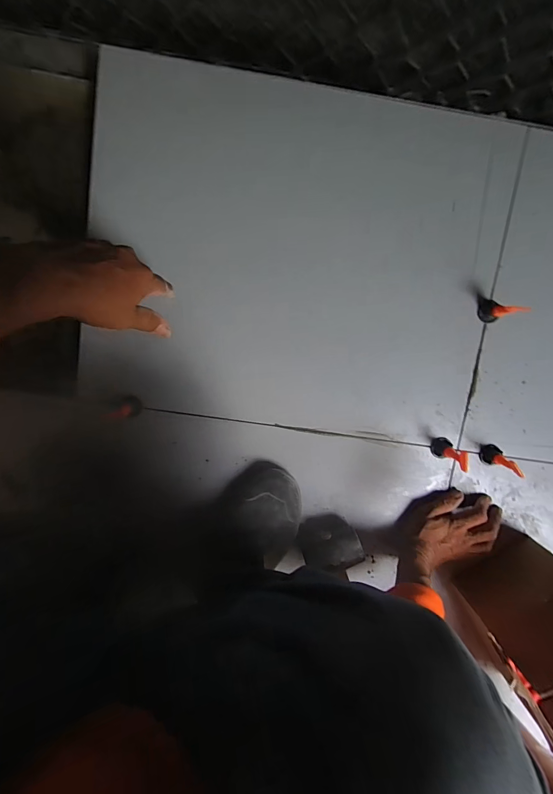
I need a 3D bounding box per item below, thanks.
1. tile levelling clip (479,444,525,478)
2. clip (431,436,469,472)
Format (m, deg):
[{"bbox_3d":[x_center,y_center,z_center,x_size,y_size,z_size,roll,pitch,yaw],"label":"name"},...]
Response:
[{"bbox_3d":[0.333,0.092,0.526,0.032,0.066,0.030,0,99,-2],"label":"tile levelling clip"},{"bbox_3d":[0.256,0.082,0.523,0.030,0.066,0.030,0,99,-2],"label":"clip"}]

